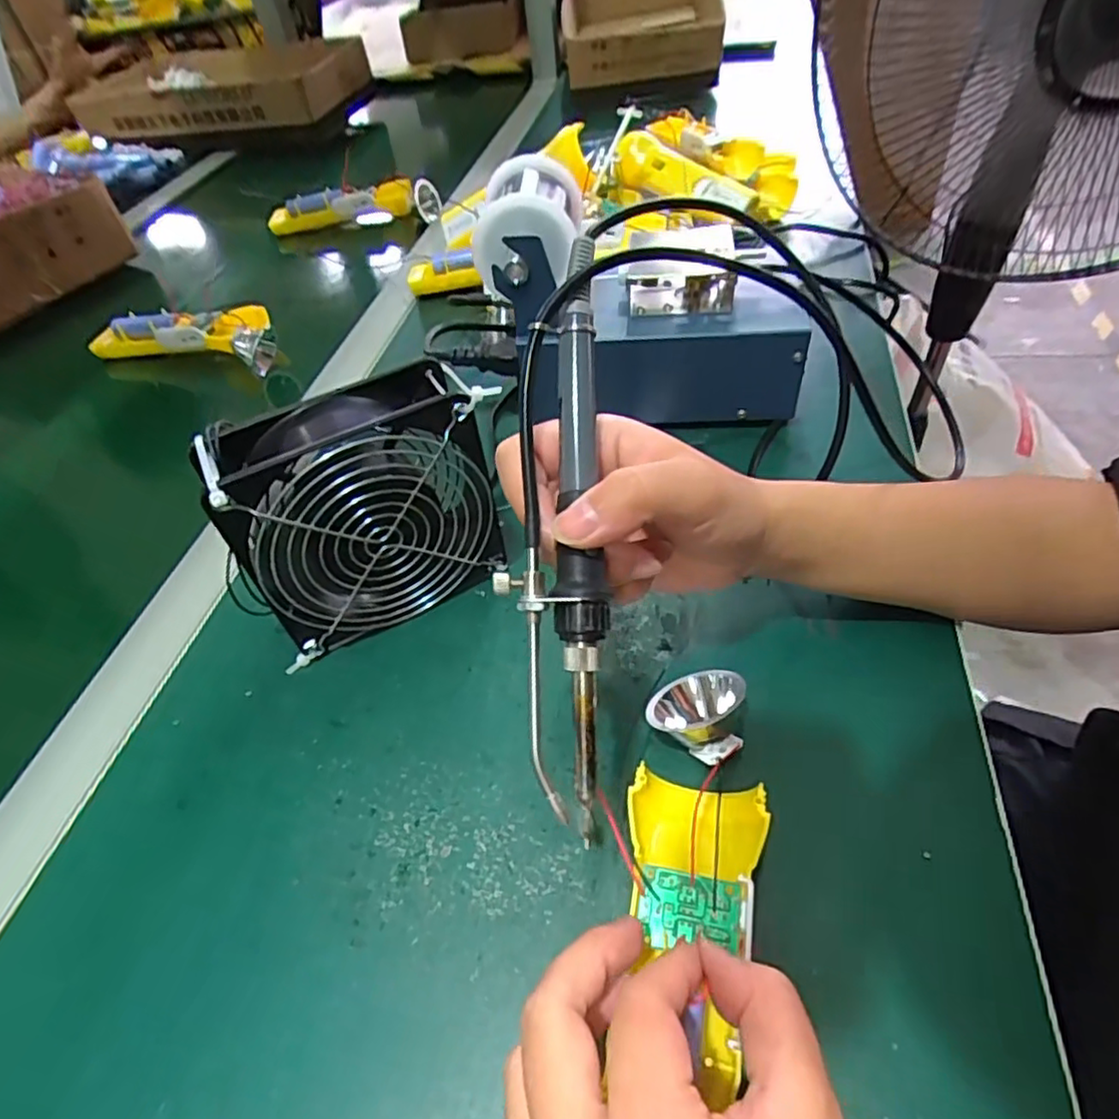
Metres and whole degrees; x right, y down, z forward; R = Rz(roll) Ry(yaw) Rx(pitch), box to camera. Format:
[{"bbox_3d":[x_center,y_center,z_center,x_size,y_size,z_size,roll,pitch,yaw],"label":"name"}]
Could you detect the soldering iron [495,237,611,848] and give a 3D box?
[{"bbox_3d":[0.000,-0.009,0.231,0.034,0.020,0.201,1,83,6],"label":"soldering iron"}]

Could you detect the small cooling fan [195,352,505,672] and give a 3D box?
[{"bbox_3d":[-0.093,-0.023,0.330,0.130,0.122,0.053,-23,51,-15],"label":"small cooling fan"}]

